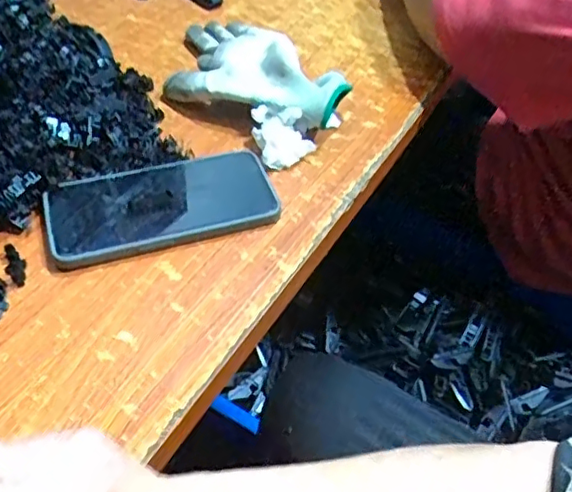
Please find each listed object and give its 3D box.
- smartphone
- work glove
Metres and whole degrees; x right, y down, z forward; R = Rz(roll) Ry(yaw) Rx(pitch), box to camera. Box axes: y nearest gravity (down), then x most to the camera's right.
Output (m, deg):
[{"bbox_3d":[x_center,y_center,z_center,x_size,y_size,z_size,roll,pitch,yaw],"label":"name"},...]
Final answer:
[{"bbox_3d":[-0.090,-0.032,0.442,0.165,0.014,0.081,-17,52,-18],"label":"smartphone"},{"bbox_3d":[-0.027,-0.161,0.539,0.176,0.037,0.127,16,50,10],"label":"work glove"}]

